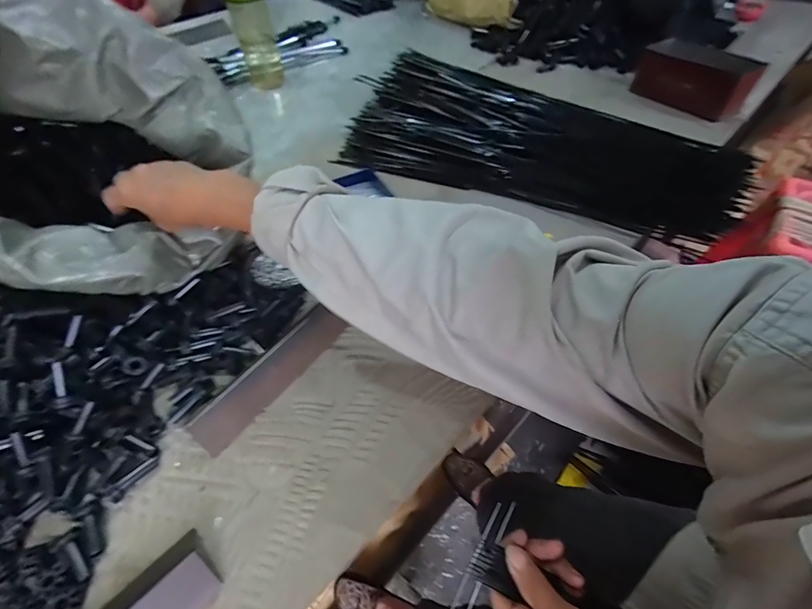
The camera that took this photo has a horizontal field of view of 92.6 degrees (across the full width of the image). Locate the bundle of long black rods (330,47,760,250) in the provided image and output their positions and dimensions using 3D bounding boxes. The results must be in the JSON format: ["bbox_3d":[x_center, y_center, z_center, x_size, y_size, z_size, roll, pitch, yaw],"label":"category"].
[{"bbox_3d":[0.162,-0.220,0.555,0.523,0.101,0.200,24,56,19],"label":"bundle of long black rods"}]

